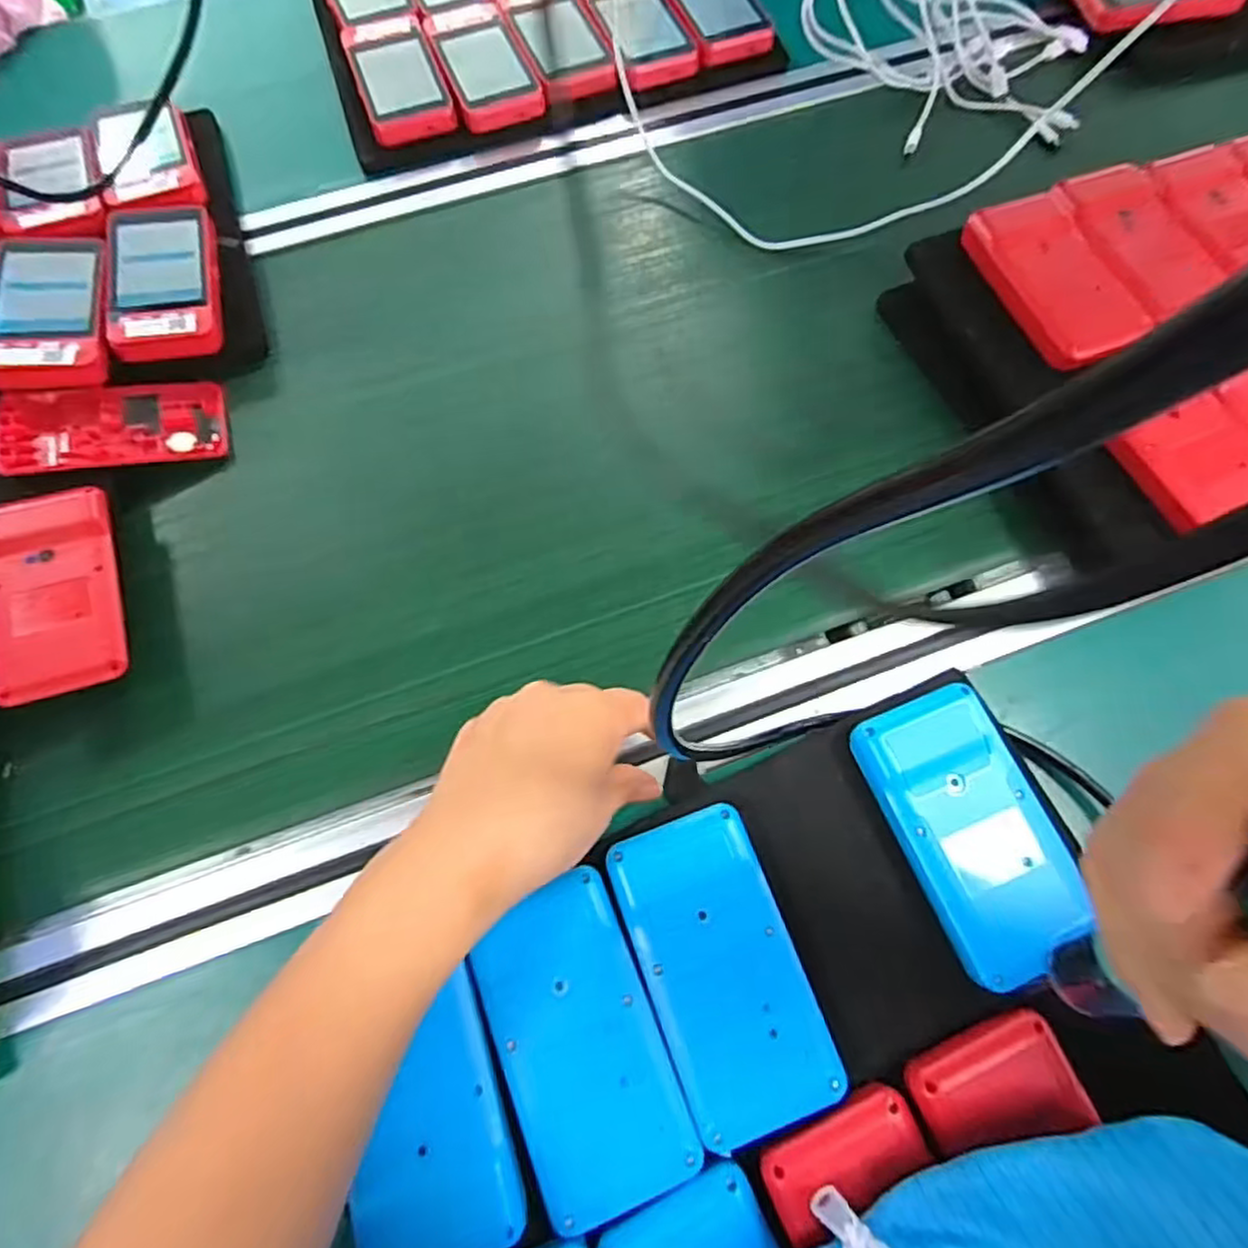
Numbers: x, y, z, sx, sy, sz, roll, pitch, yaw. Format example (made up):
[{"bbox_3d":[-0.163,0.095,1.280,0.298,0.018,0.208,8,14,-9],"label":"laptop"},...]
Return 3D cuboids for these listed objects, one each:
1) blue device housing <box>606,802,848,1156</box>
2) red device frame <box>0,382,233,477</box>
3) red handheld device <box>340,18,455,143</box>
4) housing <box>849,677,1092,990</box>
[{"bbox_3d":[0.041,0.145,0.296,0.062,0.022,0.121,-20,72,-6],"label":"blue device housing"},{"bbox_3d":[-0.312,-0.121,0.428,0.122,0.013,0.056,-9,71,-17],"label":"red device frame"},{"bbox_3d":[-0.173,-0.420,0.534,0.063,0.022,0.118,-19,71,-6],"label":"red handheld device"},{"bbox_3d":[0.157,0.090,0.313,0.065,0.023,0.117,-21,72,-6],"label":"housing"}]

